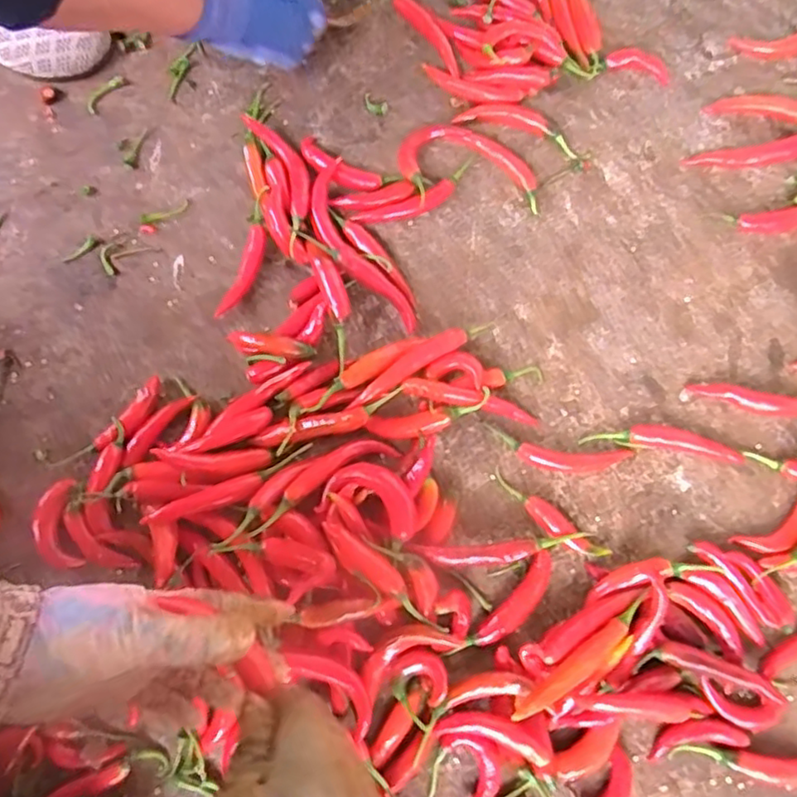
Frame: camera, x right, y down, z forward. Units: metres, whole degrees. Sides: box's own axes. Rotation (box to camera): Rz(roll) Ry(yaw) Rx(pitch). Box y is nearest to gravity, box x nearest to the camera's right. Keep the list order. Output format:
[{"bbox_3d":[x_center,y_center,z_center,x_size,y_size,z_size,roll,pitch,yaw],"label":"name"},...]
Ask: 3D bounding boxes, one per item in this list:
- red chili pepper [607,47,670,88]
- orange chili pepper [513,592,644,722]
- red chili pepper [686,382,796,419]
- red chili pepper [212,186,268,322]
[{"bbox_3d":[0.228,-0.317,0.606,0.062,0.010,0.030,15,78,2],"label":"red chili pepper"},{"bbox_3d":[0.136,0.190,0.464,0.126,0.022,0.019,-34,81,-8],"label":"orange chili pepper"},{"bbox_3d":[0.314,0.001,0.541,0.132,0.013,0.027,5,78,-1],"label":"red chili pepper"},{"bbox_3d":[-0.129,-0.123,0.553,0.021,0.021,0.118,15,78,1],"label":"red chili pepper"}]

